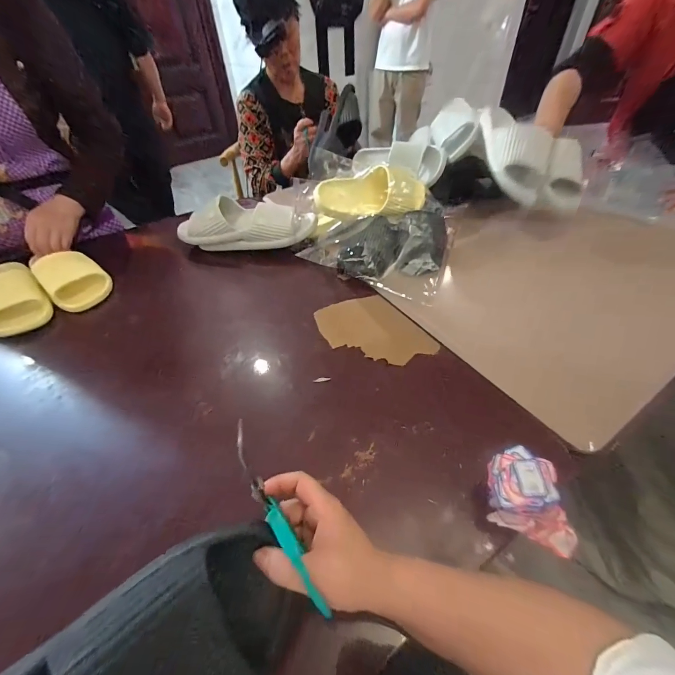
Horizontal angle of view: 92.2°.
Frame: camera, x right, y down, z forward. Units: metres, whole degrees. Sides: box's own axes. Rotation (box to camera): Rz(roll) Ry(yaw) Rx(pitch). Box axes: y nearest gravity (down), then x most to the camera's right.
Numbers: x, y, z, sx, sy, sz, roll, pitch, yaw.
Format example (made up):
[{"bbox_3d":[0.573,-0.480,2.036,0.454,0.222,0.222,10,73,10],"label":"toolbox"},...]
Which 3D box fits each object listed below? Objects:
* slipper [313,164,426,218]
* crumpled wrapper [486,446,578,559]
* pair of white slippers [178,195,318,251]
[{"bbox_3d":[0.073,-0.304,0.694,0.241,0.066,0.118,-2,48,5],"label":"slipper"},{"bbox_3d":[0.203,0.161,0.335,0.092,0.044,0.078,19,53,22],"label":"crumpled wrapper"},{"bbox_3d":[-0.202,-0.256,0.714,0.303,0.083,0.101,-3,48,3],"label":"pair of white slippers"}]

